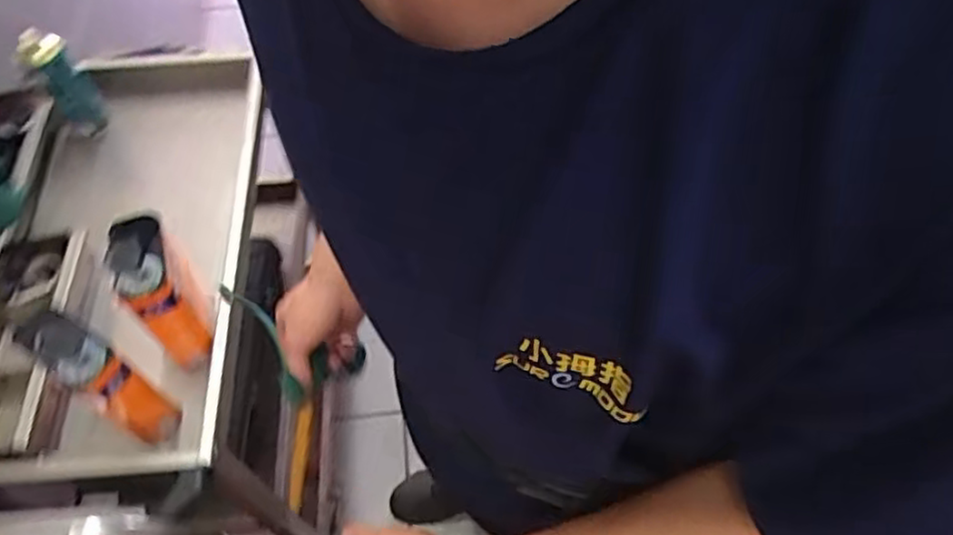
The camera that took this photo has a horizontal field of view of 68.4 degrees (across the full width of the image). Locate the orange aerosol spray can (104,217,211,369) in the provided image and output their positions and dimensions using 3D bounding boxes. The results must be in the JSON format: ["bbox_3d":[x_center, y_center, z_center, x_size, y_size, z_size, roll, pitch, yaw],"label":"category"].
[{"bbox_3d":[-0.379,0.027,0.850,0.055,0.196,0.105,-14,60,-6],"label":"orange aerosol spray can"}]

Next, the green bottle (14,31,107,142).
[{"bbox_3d":[-0.618,-0.274,1.066,0.060,0.181,0.072,-35,64,-17],"label":"green bottle"}]

